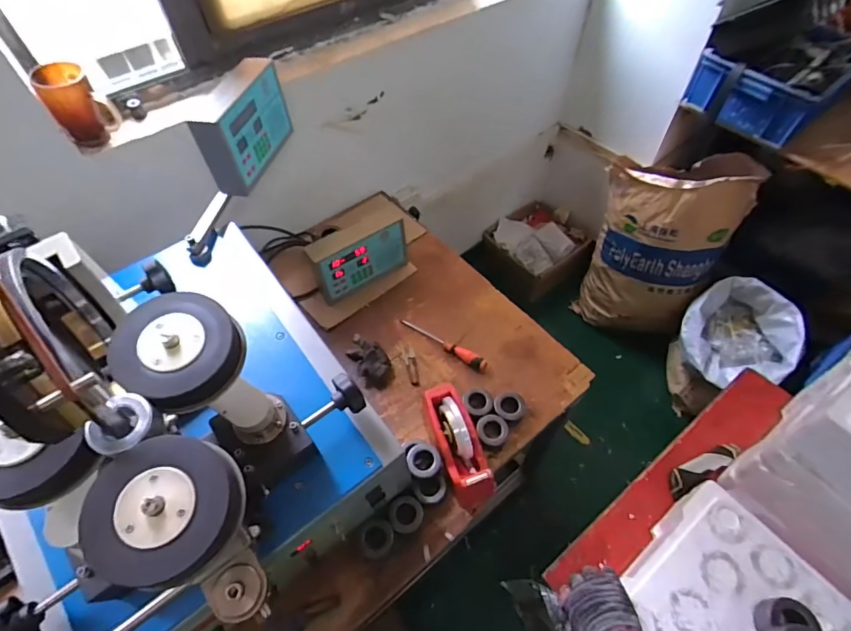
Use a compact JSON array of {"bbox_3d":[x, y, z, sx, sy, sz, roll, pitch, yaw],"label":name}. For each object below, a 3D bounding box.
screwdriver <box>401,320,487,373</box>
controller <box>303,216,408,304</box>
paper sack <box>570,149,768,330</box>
[{"bbox_3d":[0.040,0.056,1.008,0.224,0.031,0.025,33,62,22],"label":"screwdriver"},{"bbox_3d":[-0.149,-0.134,1.051,0.219,0.153,0.064,-31,60,-19],"label":"controller"},{"bbox_3d":[0.779,-0.245,1.564,0.406,0.594,0.339,34,62,22],"label":"paper sack"}]

